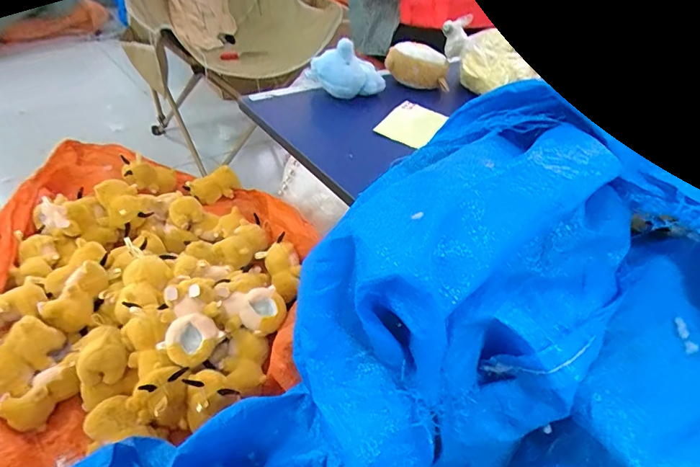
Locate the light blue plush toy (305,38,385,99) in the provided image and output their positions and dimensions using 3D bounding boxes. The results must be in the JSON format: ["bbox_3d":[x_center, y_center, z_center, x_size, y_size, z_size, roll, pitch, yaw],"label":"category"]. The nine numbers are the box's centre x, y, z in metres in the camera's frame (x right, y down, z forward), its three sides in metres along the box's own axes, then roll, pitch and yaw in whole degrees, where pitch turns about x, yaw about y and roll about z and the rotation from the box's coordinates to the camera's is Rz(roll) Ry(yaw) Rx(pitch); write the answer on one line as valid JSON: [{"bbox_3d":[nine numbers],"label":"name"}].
[{"bbox_3d":[-0.003,-0.257,0.691,0.110,0.071,0.067,-17,46,-27],"label":"light blue plush toy"}]

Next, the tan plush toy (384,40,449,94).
[{"bbox_3d":[0.116,-0.288,0.756,0.112,0.051,0.083,11,40,3],"label":"tan plush toy"}]

